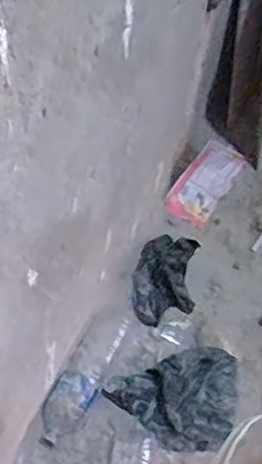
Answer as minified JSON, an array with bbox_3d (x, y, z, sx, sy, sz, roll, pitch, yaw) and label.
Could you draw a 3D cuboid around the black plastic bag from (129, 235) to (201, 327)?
[{"bbox_3d":[0.078,0.108,1.548,0.145,0.058,0.215,11,60,2],"label":"black plastic bag"}]

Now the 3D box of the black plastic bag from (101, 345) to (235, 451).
[{"bbox_3d":[0.085,0.340,1.395,0.272,0.065,0.211,7,60,-1],"label":"black plastic bag"}]

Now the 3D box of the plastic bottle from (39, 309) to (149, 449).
[{"bbox_3d":[-0.087,0.289,1.393,0.102,0.085,0.336,31,63,13],"label":"plastic bottle"}]

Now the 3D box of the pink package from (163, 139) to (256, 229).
[{"bbox_3d":[0.198,-0.124,1.724,0.133,0.059,0.264,33,63,14],"label":"pink package"}]

